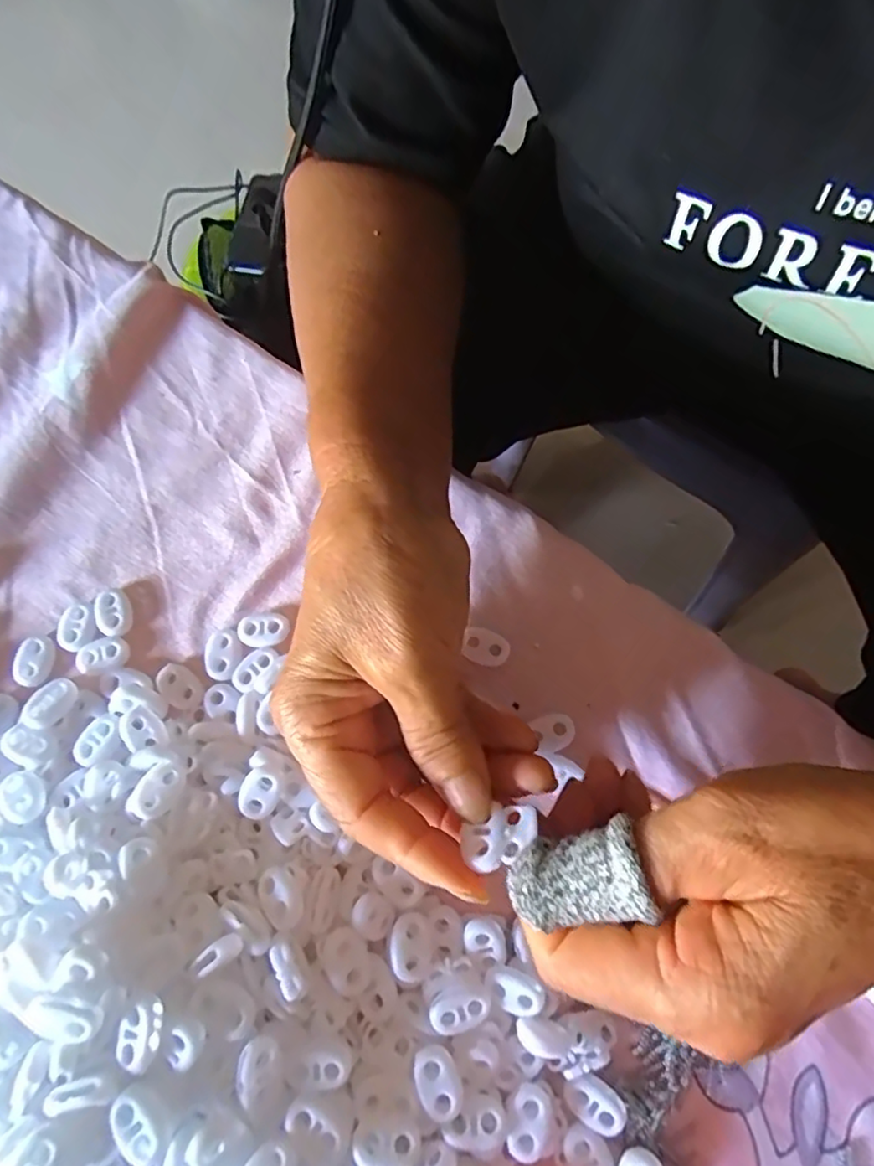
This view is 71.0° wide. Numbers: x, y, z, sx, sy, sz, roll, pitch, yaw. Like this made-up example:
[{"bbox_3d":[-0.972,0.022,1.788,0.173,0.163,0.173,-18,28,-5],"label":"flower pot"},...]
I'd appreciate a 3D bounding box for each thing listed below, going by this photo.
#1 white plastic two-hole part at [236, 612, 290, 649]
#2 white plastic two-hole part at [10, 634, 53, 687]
[{"bbox_3d":[-0.078,0.021,0.274,0.022,0.005,0.017,6,74,3],"label":"white plastic two-hole part"},{"bbox_3d":[-0.179,0.035,0.273,0.015,0.006,0.021,13,75,5],"label":"white plastic two-hole part"}]

